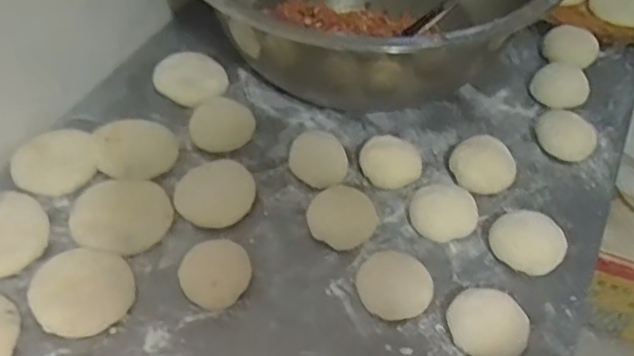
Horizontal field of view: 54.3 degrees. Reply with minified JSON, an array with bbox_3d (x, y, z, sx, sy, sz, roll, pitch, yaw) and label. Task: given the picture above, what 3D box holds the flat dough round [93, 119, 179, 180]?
[{"bbox_3d":[-0.199,-0.034,0.681,0.085,0.026,0.072,-13,52,-12],"label":"flat dough round"}]

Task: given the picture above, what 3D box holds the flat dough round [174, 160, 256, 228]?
[{"bbox_3d":[-0.105,0.016,0.638,0.079,0.019,0.070,-10,51,-10],"label":"flat dough round"}]

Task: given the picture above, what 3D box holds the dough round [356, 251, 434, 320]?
[{"bbox_3d":[0.072,0.100,0.570,0.068,0.035,0.059,-4,50,-4],"label":"dough round"}]

